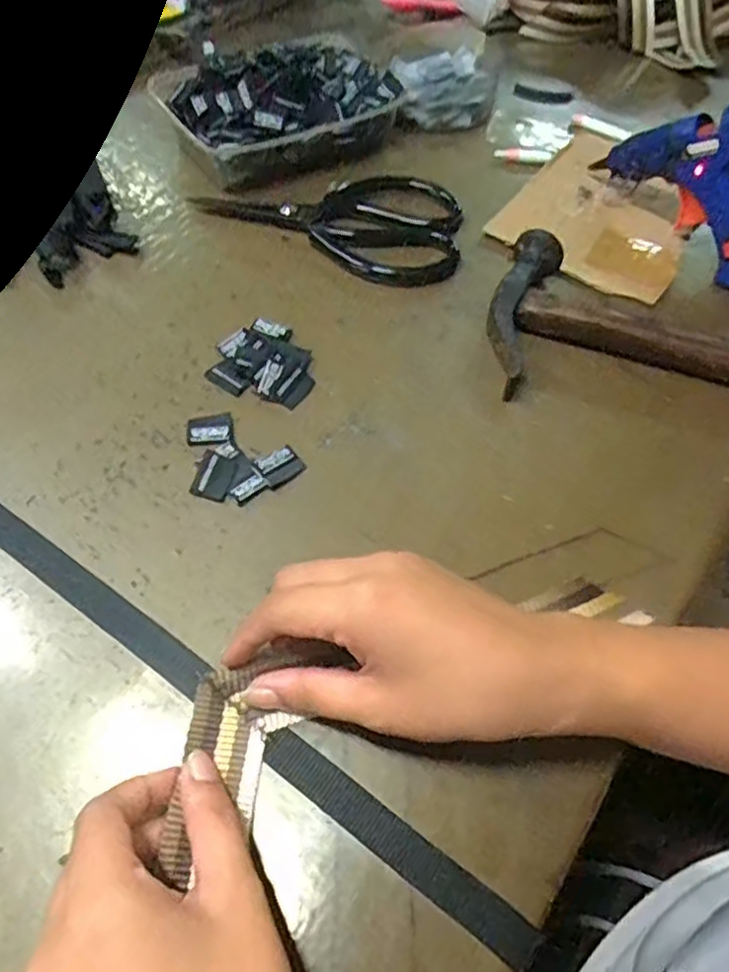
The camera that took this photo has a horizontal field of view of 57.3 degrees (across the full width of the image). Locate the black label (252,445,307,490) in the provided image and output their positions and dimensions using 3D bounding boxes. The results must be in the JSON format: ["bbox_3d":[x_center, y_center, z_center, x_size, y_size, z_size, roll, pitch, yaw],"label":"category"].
[{"bbox_3d":[-0.044,-0.011,0.352,0.023,0.005,0.019,-35,65,-23],"label":"black label"}]

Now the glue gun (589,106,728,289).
[{"bbox_3d":[0.214,-0.200,0.435,0.134,0.098,0.032,40,63,21],"label":"glue gun"}]

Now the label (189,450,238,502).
[{"bbox_3d":[-0.078,-0.005,0.346,0.019,0.006,0.025,15,57,6],"label":"label"}]

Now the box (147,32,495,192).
[{"bbox_3d":[-0.021,-0.308,0.525,0.265,0.045,0.126,-27,62,-20],"label":"box"}]

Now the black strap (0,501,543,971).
[{"bbox_3d":[-0.089,0.074,0.295,0.367,0.004,0.019,32,60,17],"label":"black strap"}]

